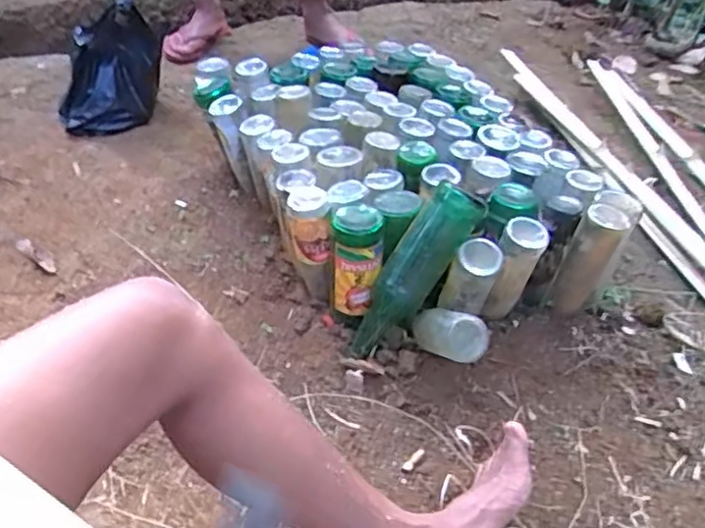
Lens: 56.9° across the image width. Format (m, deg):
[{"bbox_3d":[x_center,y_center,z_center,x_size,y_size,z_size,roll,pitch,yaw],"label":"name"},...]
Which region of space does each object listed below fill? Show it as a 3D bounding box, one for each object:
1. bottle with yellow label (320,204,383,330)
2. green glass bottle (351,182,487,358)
[{"bbox_3d":[0.002,0.005,0.904,0.070,0.179,0.068,6,41,0],"label":"bottle with yellow label"},{"bbox_3d":[0.079,0.016,0.873,0.067,0.264,0.070,41,13,34],"label":"green glass bottle"}]

